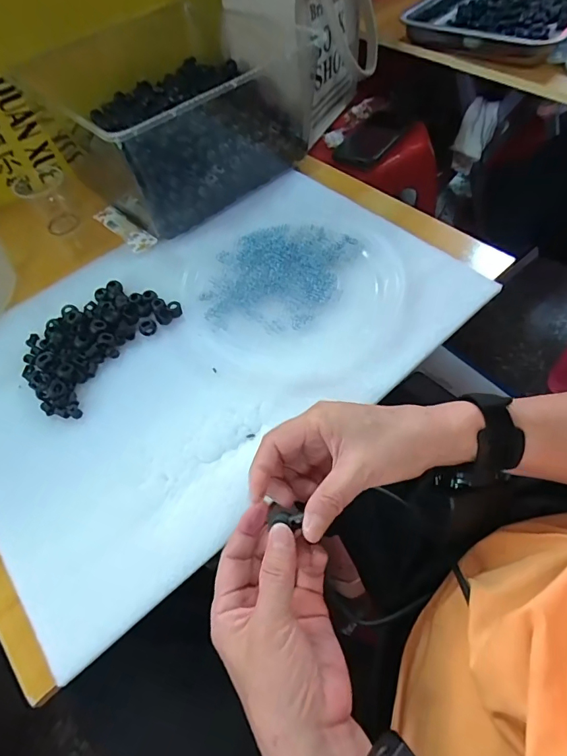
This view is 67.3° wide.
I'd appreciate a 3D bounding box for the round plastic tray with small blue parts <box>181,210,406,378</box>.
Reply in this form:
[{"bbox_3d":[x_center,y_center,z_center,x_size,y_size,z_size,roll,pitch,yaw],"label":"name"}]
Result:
[{"bbox_3d":[0.009,-0.108,0.492,0.242,0.013,0.241,-2,56,3],"label":"round plastic tray with small blue parts"}]

